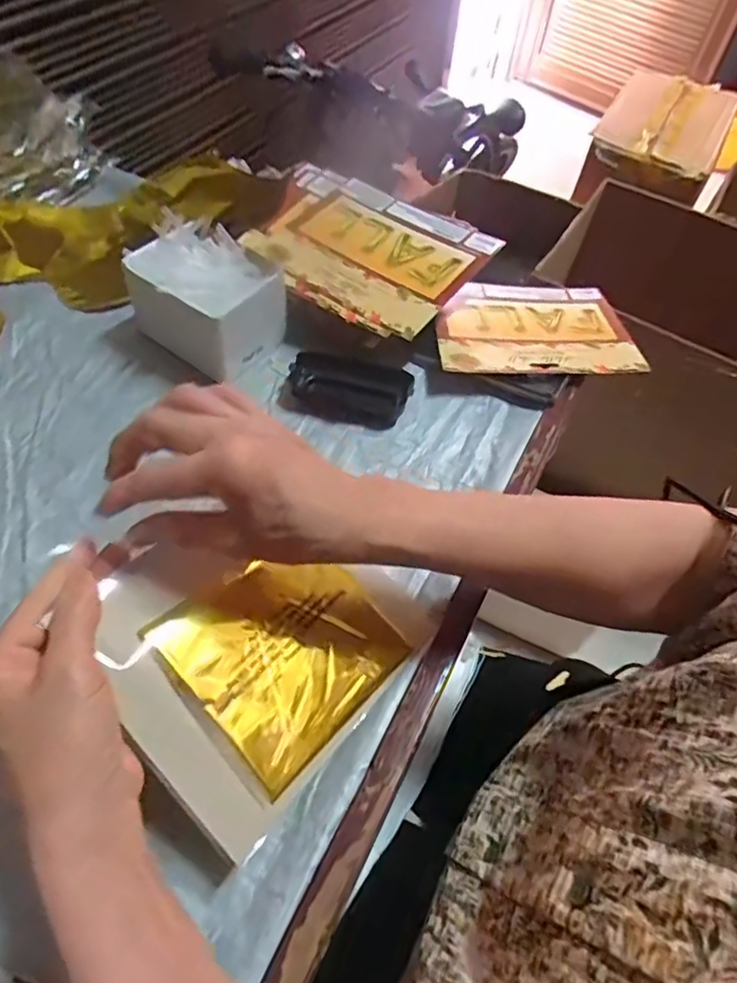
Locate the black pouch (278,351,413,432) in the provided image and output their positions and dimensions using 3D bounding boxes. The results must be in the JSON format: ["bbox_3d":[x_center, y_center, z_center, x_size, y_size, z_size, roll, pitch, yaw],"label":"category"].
[{"bbox_3d":[-0.018,-0.095,0.552,0.112,0.023,0.064,12,54,2],"label":"black pouch"}]

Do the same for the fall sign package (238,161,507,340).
[{"bbox_3d":[-0.014,-0.248,0.599,0.238,0.029,0.168,33,59,21],"label":"fall sign package"}]

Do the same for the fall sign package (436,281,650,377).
[{"bbox_3d":[0.161,-0.168,0.602,0.186,0.009,0.156,0,48,-2],"label":"fall sign package"}]

